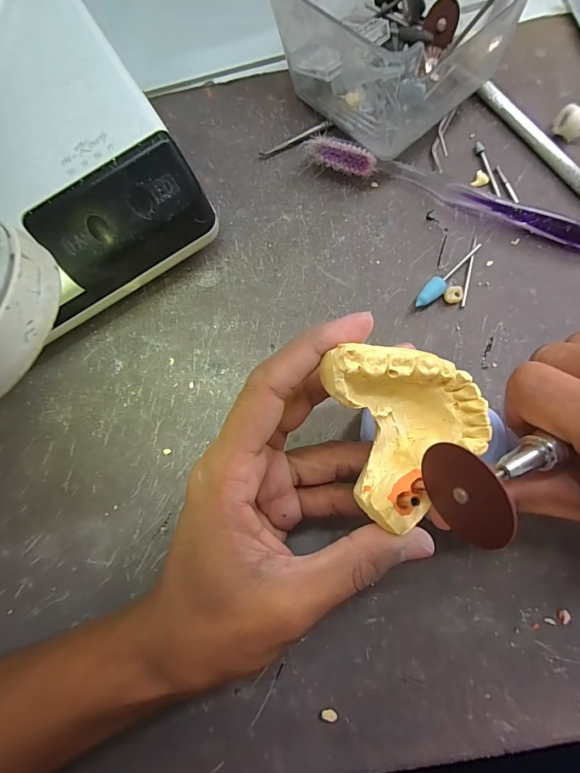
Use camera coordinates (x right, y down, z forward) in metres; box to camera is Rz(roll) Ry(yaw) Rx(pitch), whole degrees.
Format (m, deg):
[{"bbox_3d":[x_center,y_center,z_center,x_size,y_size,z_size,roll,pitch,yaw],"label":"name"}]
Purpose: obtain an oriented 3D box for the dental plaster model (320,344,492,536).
[{"bbox_3d":[0.046,0.015,0.139,0.051,0.026,0.066,-17,85,1],"label":"dental plaster model"}]

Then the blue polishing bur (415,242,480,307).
[{"bbox_3d":[0.089,-0.062,0.214,0.050,0.009,0.010,-43,83,-3],"label":"blue polishing bur"}]

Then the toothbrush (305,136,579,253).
[{"bbox_3d":[0.102,-0.106,0.214,0.188,0.017,0.018,19,85,5],"label":"toothbrush"}]

